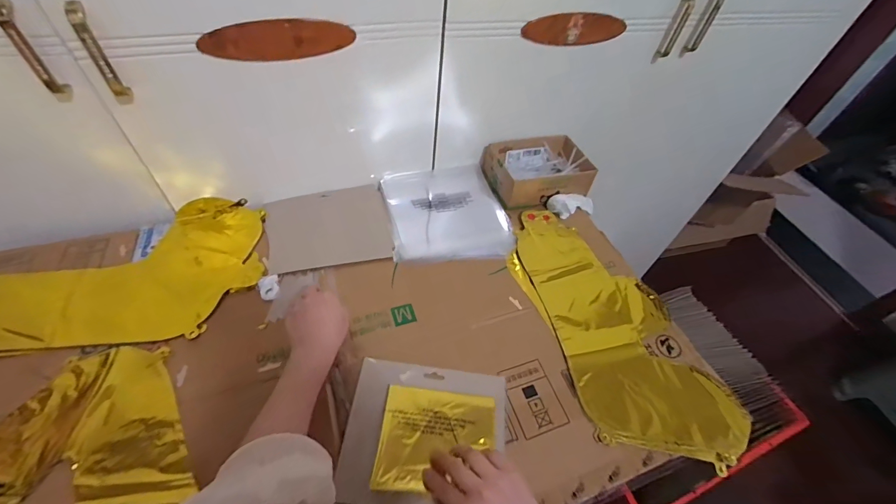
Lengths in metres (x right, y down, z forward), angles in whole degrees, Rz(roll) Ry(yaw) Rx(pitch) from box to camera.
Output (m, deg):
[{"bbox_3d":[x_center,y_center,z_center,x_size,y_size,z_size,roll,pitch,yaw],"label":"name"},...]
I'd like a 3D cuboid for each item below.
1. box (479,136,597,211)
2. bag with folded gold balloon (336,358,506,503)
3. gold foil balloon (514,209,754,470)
[{"bbox_3d":[0.181,-0.162,0.761,0.188,0.062,0.148,-13,54,-17],"label":"box"},{"bbox_3d":[-0.024,0.220,0.470,0.191,0.020,0.160,6,49,-1],"label":"bag with folded gold balloon"},{"bbox_3d":[0.249,0.102,0.598,0.214,0.029,0.429,-12,52,-16],"label":"gold foil balloon"}]

